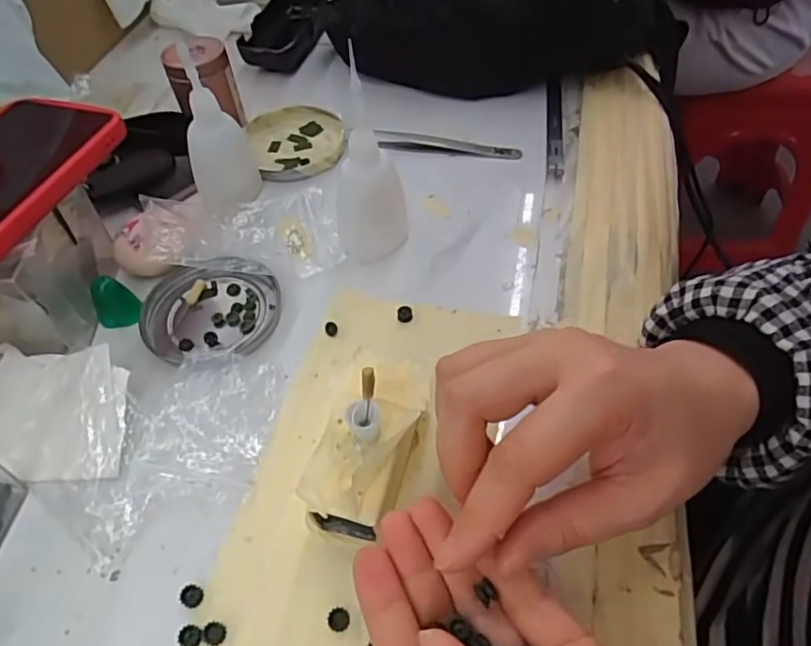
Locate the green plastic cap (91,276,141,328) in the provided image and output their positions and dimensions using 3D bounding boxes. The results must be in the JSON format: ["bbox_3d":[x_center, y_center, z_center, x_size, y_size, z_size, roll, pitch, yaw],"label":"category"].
[{"bbox_3d":[-0.169,-0.013,0.339,0.024,0.023,0.019,-33,58,-21],"label":"green plastic cap"}]

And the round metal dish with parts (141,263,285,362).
[{"bbox_3d":[-0.116,-0.007,0.340,0.078,0.018,0.066,12,54,12],"label":"round metal dish with parts"}]

